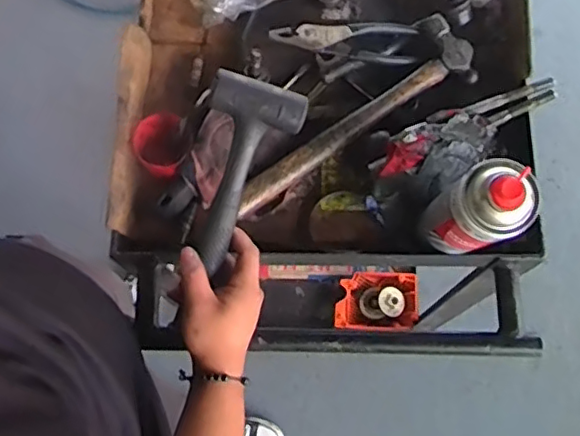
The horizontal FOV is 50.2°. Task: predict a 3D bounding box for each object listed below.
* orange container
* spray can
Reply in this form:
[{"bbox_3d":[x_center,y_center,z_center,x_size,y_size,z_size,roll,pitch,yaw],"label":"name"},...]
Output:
[{"bbox_3d":[0.190,0.186,1.382,0.178,0.058,0.130,1,73,1],"label":"orange container"},{"bbox_3d":[0.168,0.001,0.568,0.057,0.192,0.068,-34,76,-9],"label":"spray can"}]

